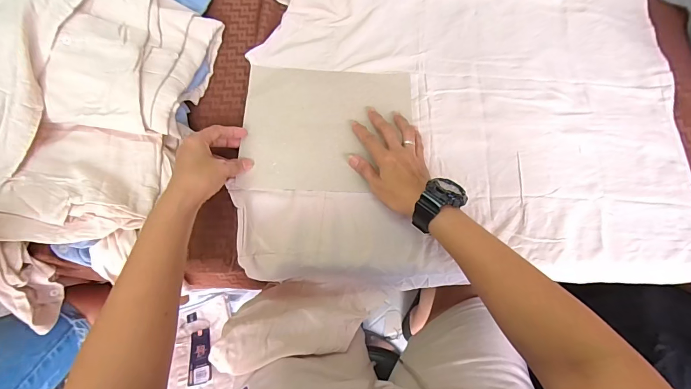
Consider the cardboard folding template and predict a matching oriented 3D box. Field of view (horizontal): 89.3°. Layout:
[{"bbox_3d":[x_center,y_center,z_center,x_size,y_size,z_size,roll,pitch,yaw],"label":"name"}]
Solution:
[{"bbox_3d":[-0.025,-0.102,0.523,0.244,0.011,0.201,1,71,0],"label":"cardboard folding template"}]

